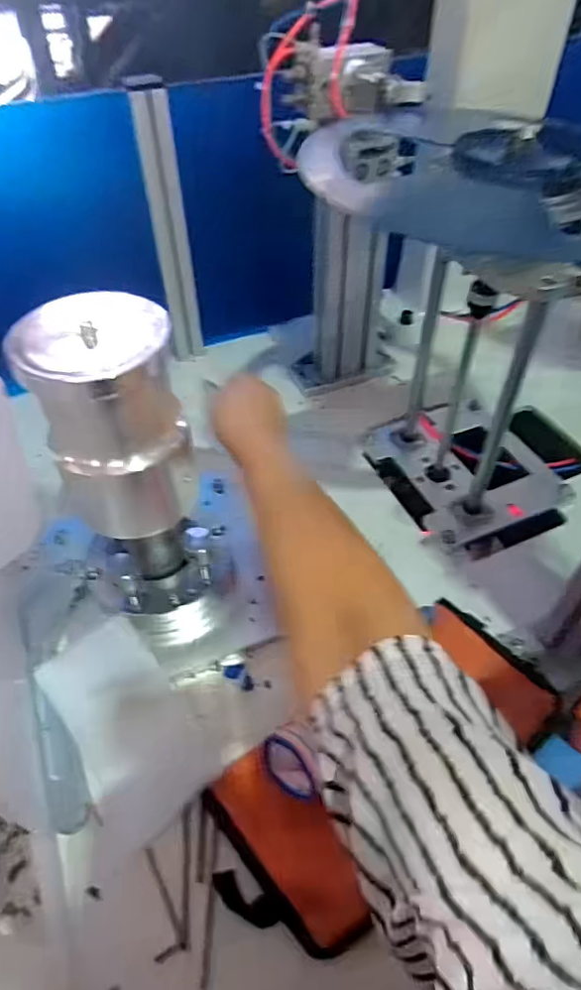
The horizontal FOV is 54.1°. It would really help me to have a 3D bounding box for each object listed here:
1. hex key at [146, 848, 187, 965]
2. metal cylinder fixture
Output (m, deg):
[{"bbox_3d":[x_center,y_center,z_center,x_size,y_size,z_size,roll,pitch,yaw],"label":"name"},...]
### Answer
[{"bbox_3d":[-0.098,0.294,0.410,0.022,0.004,0.069,-23,52,-19],"label":"hex key"},{"bbox_3d":[-0.131,-0.003,0.477,0.109,0.277,0.139,-13,50,-11],"label":"metal cylinder fixture"}]

